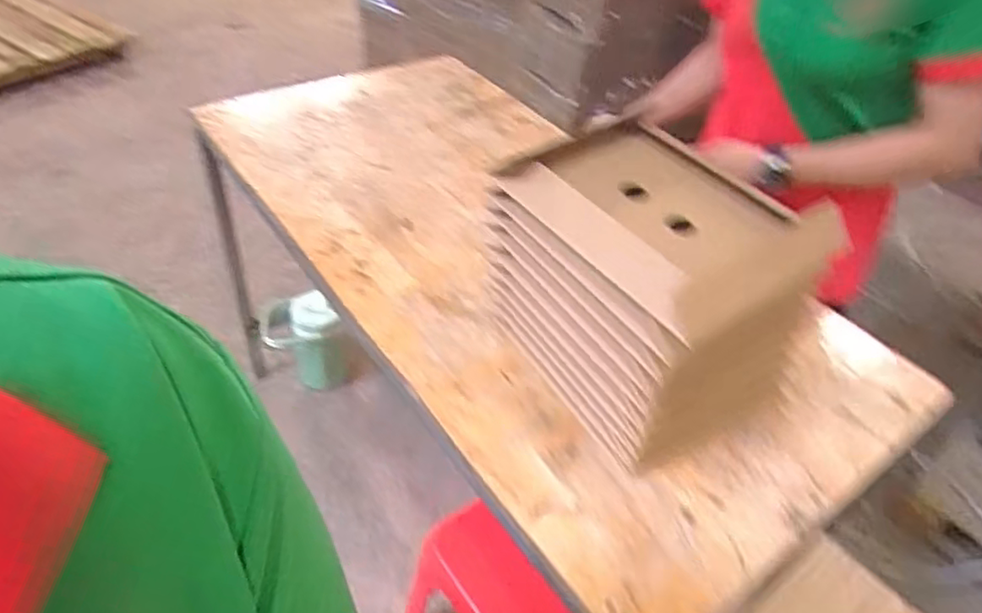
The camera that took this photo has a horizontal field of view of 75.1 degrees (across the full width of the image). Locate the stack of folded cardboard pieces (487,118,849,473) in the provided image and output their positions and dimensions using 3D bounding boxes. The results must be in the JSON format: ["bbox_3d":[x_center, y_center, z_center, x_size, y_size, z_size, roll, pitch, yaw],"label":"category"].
[{"bbox_3d":[0.169,-0.015,0.754,0.208,0.256,0.315,-21,50,-26],"label":"stack of folded cardboard pieces"}]

